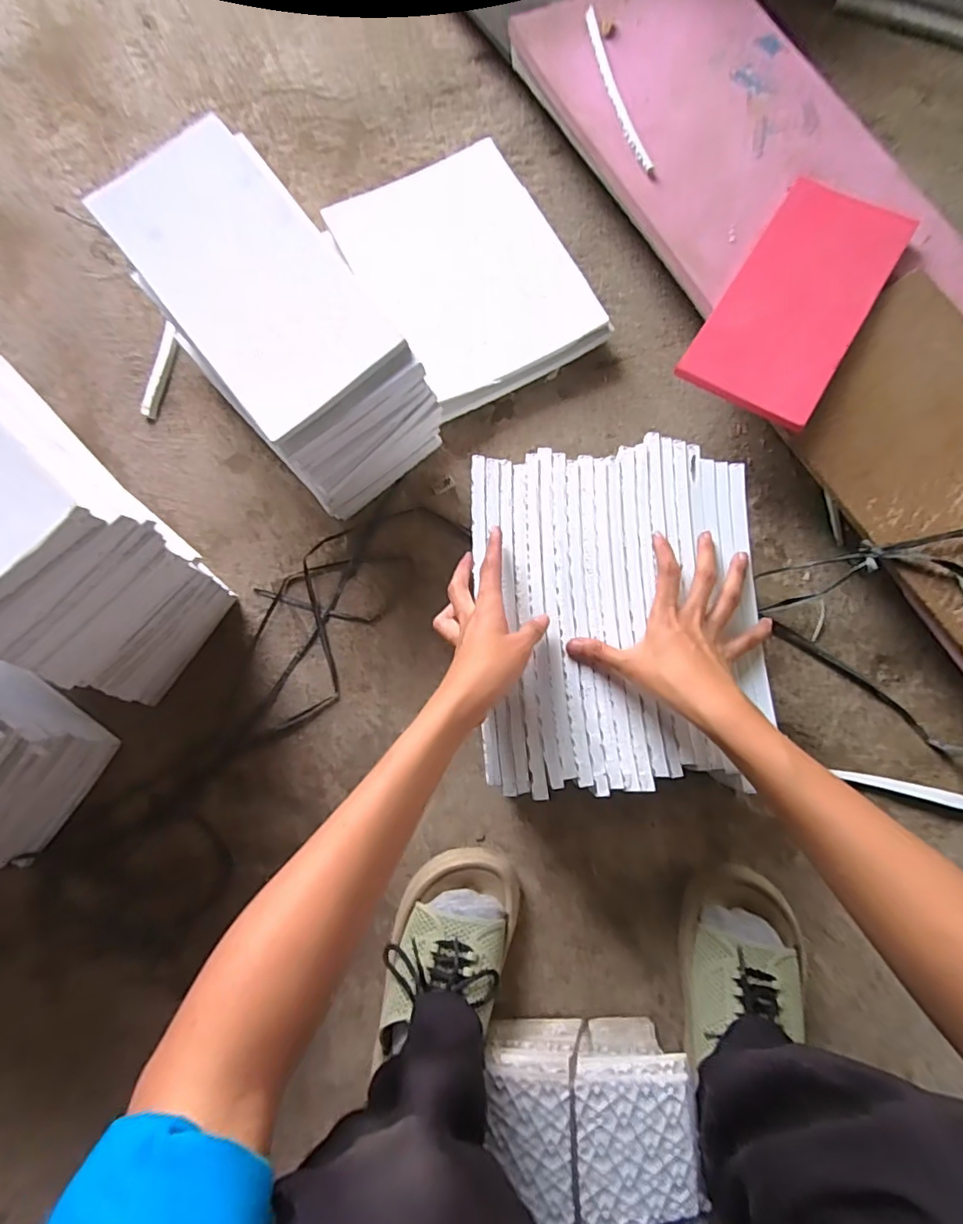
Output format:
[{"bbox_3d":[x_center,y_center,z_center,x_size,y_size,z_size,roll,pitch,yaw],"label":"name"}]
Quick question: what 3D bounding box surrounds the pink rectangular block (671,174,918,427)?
[{"bbox_3d":[0.315,-0.312,0.552,0.129,0.019,0.270,32,82,6],"label":"pink rectangular block"}]

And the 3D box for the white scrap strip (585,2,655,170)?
[{"bbox_3d":[0.147,-0.578,0.614,0.017,0.008,0.214,-16,80,-2],"label":"white scrap strip"}]

